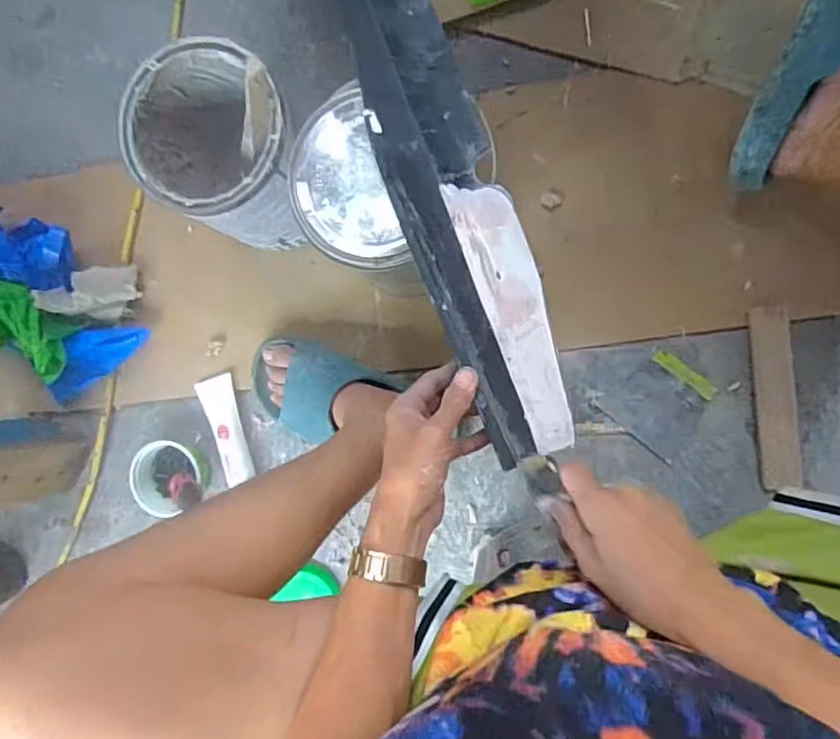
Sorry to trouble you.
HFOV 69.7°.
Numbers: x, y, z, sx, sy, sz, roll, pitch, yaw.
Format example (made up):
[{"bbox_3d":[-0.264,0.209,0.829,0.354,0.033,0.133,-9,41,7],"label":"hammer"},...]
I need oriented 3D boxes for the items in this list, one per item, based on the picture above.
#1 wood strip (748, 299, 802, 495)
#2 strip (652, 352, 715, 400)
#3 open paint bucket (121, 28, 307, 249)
[{"bbox_3d":[0.390,0.030,0.660,0.040,0.014,0.197,-5,90,10],"label":"wood strip"},{"bbox_3d":[0.303,0.005,0.690,0.078,0.004,0.017,38,96,7],"label":"strip"},{"bbox_3d":[-0.196,-0.234,0.666,0.176,0.206,0.157,36,96,8],"label":"open paint bucket"}]

